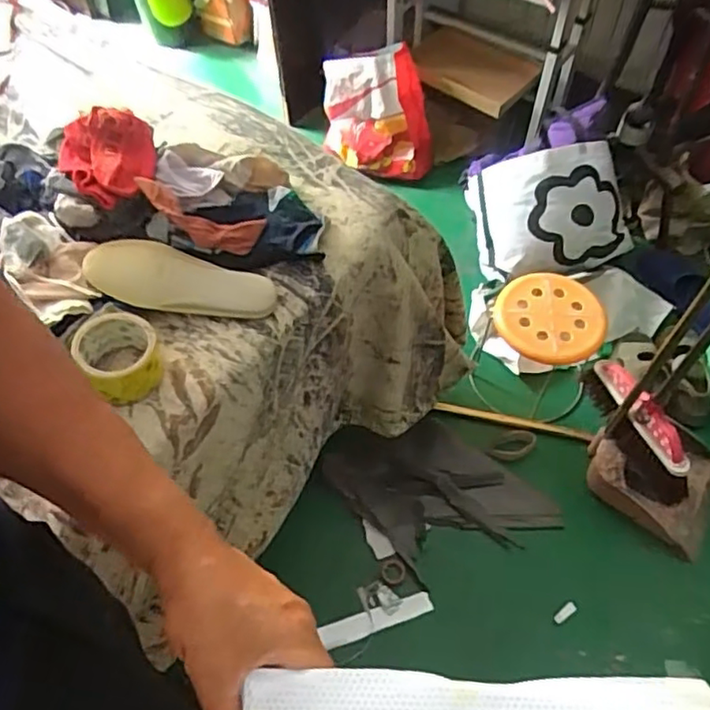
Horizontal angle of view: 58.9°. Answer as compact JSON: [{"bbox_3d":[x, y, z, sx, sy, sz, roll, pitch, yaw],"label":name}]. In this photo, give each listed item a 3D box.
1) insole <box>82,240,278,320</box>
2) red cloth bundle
[{"bbox_3d":[-0.219,-0.093,0.801,0.229,0.023,0.083,11,57,-10],"label":"insole"},{"bbox_3d":[-0.317,-0.262,0.803,0.118,0.065,0.119,-1,57,1],"label":"red cloth bundle"}]

